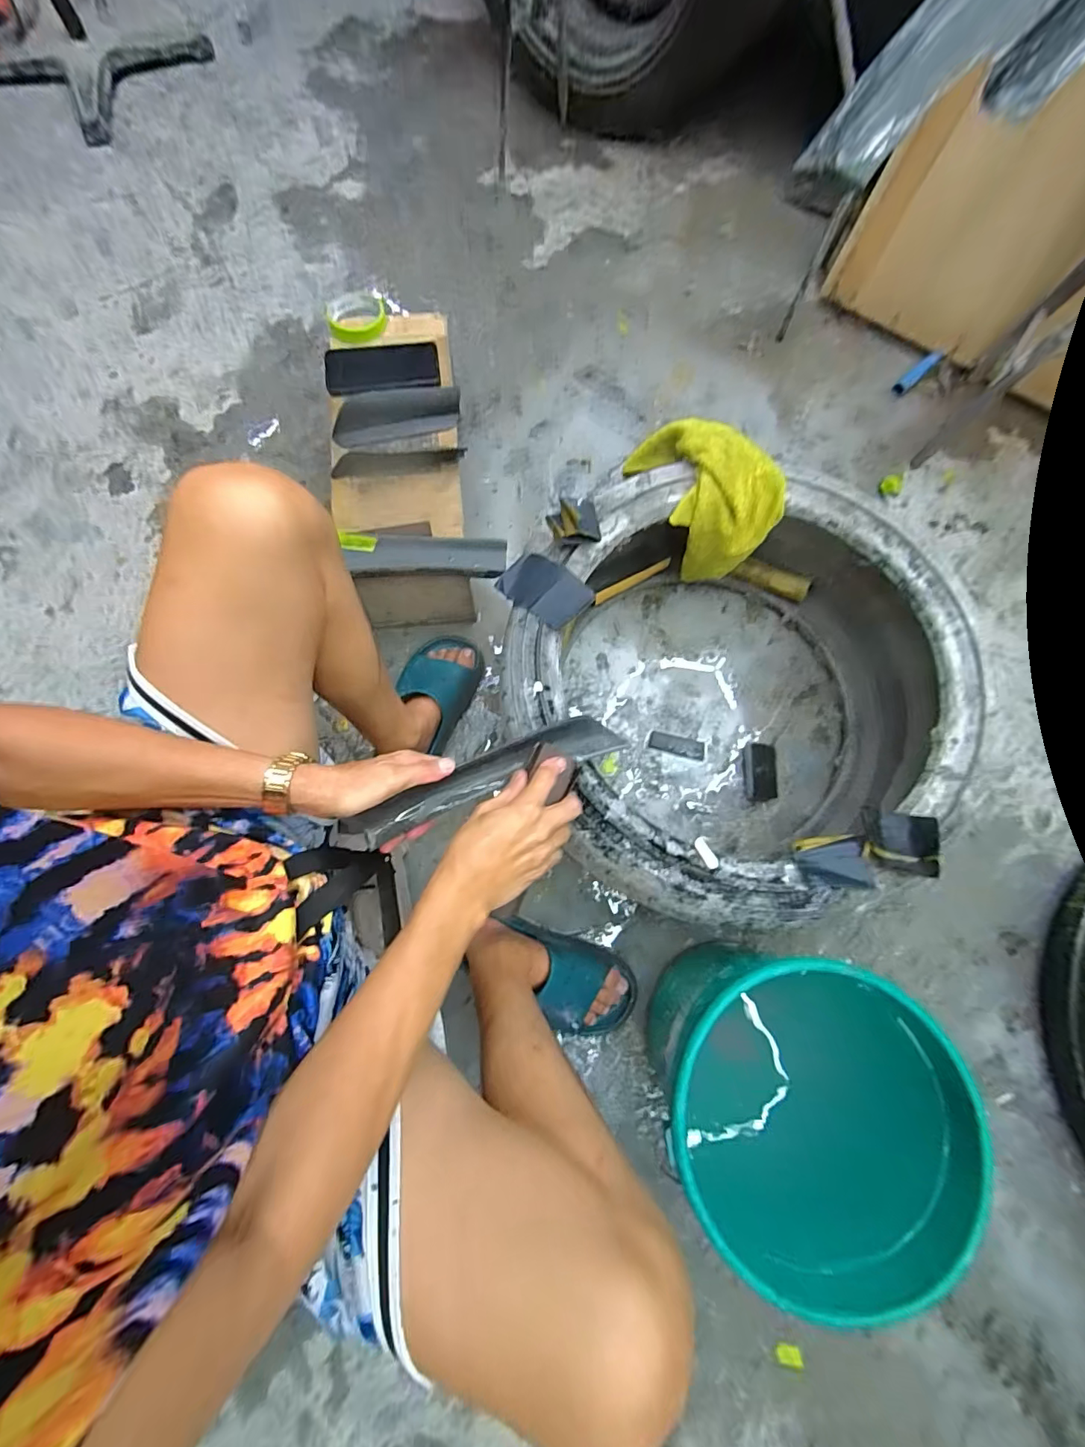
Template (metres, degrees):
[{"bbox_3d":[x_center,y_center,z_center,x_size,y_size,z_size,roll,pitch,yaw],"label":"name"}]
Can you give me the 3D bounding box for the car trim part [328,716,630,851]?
[{"bbox_3d":[-0.050,0.052,0.482,0.292,0.035,0.043,-21,77,-21],"label":"car trim part"}]

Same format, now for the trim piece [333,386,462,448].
[{"bbox_3d":[-0.208,-0.440,0.704,0.180,0.028,0.060,-14,78,-4],"label":"trim piece"}]

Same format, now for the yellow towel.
[{"bbox_3d":[0.212,-0.320,0.702,0.130,0.167,0.226,-44,82,-10],"label":"yellow towel"}]

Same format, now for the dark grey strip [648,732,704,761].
[{"bbox_3d":[0.218,0.035,0.802,0.089,0.004,0.030,15,77,3],"label":"dark grey strip"}]

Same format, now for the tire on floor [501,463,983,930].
[{"bbox_3d":[0.252,-0.061,0.692,0.588,0.229,0.523,-32,79,-7],"label":"tire on floor"}]

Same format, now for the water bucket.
[{"bbox_3d":[0.256,0.393,0.561,0.245,0.267,0.272,39,79,8],"label":"water bucket"}]

